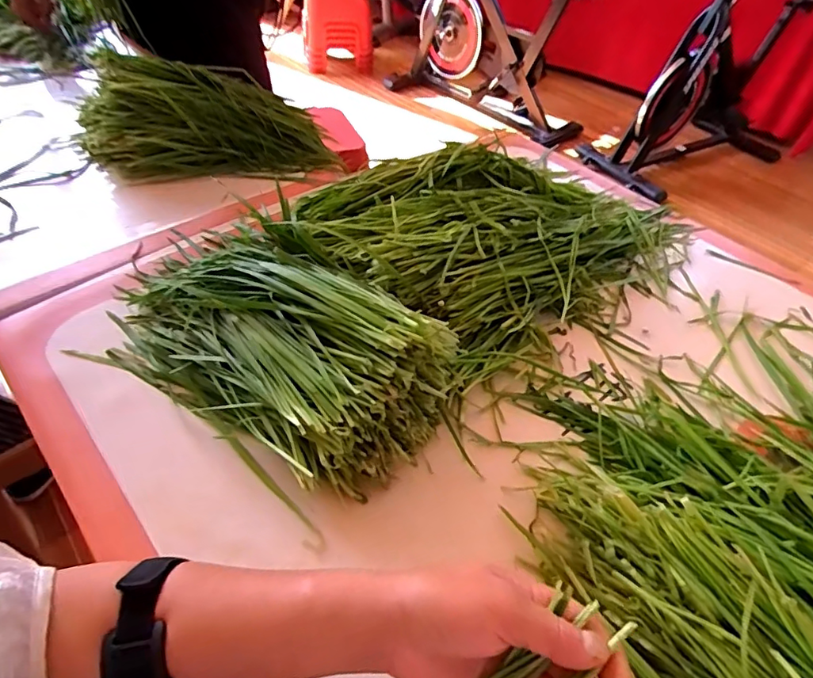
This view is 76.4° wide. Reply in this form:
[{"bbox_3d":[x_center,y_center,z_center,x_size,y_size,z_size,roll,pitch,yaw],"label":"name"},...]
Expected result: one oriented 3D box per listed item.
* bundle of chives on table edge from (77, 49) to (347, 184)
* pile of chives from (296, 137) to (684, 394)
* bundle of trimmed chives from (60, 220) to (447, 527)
[{"bbox_3d":[-0.278,-0.313,0.717,0.329,0.110,0.148,-11,48,-14],"label":"bundle of chives on table edge"},{"bbox_3d":[0.132,-0.135,0.618,0.458,0.094,0.297,-23,52,-24],"label":"pile of chives"},{"bbox_3d":[-0.140,-0.016,0.459,0.355,0.108,0.175,35,53,26],"label":"bundle of trimmed chives"}]

